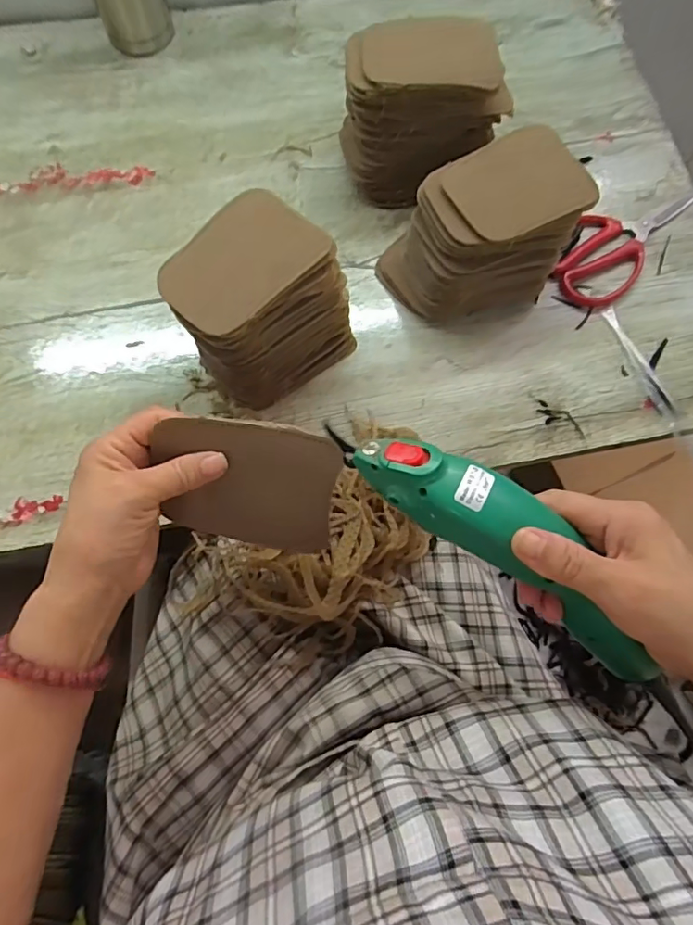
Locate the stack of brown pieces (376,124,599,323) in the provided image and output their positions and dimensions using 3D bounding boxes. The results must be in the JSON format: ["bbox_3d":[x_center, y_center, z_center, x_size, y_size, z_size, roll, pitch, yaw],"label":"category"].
[{"bbox_3d":[0.122,-0.202,0.471,0.166,0.105,0.102,-20,74,-7],"label":"stack of brown pieces"}]

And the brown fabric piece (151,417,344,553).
[{"bbox_3d":[-0.062,0.012,0.324,0.110,0.004,0.079,12,117,1],"label":"brown fabric piece"}]

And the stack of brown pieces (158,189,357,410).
[{"bbox_3d":[-0.070,-0.126,0.436,0.124,0.114,0.105,-37,77,-12],"label":"stack of brown pieces"}]

